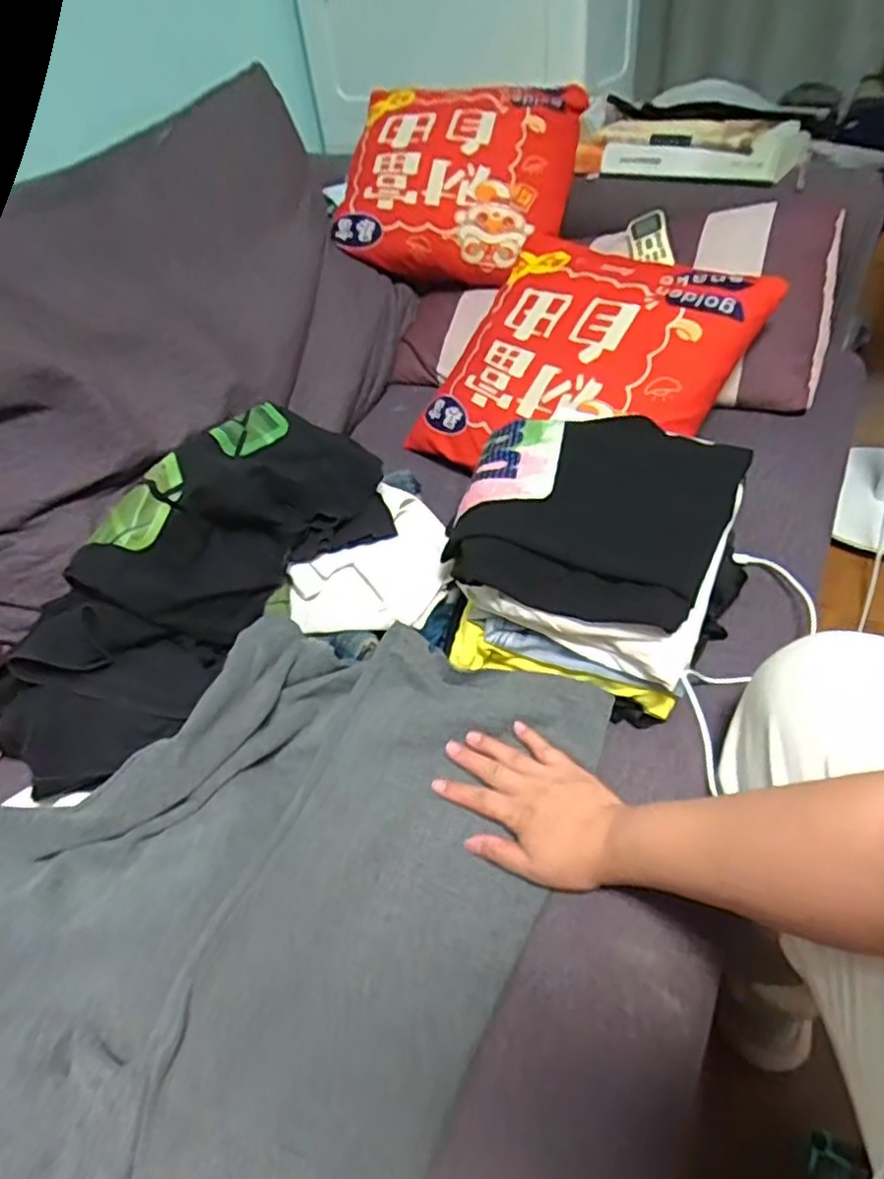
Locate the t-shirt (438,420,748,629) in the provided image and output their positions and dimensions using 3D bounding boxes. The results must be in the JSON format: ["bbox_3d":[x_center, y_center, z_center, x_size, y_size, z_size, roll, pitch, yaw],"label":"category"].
[{"bbox_3d":[0.140,-0.080,0.662,0.252,0.050,0.241,11,47,18],"label":"t-shirt"}]

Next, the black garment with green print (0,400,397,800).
[{"bbox_3d":[-0.226,-0.024,0.694,0.166,0.160,0.471,28,54,31],"label":"black garment with green print"}]

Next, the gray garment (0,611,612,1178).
[{"bbox_3d":[-0.195,0.252,0.508,0.438,0.123,0.653,15,48,22],"label":"gray garment"}]

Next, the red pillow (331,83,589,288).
[{"bbox_3d":[0.022,-0.607,1.052,0.335,0.120,0.295,9,86,5],"label":"red pillow"}]

